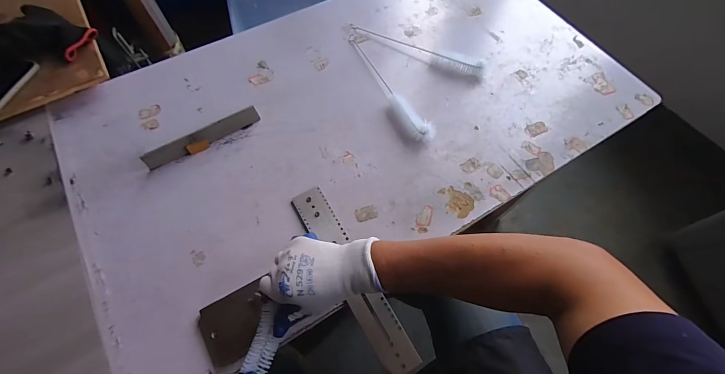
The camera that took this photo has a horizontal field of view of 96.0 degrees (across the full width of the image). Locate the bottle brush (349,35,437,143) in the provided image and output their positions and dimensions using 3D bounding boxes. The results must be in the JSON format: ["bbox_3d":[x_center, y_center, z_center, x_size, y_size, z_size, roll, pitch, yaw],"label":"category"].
[{"bbox_3d":[0.038,-0.200,0.630,0.042,0.028,0.302,-28,67,-14],"label":"bottle brush"}]

